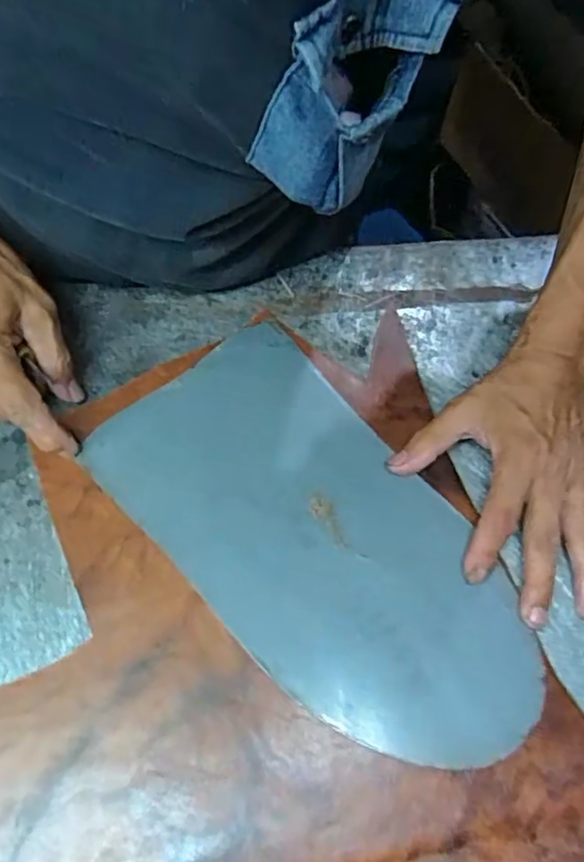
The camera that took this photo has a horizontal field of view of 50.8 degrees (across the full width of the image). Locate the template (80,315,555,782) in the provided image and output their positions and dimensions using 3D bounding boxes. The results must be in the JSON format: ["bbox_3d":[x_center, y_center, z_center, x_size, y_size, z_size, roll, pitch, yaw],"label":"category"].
[{"bbox_3d":[0.016,0.064,0.379,0.153,0.006,0.297,-37,70,-20],"label":"template"}]

